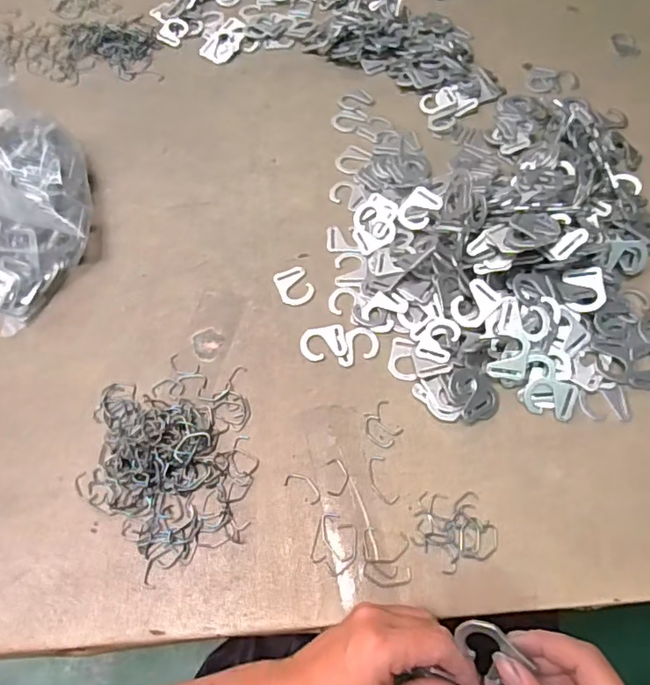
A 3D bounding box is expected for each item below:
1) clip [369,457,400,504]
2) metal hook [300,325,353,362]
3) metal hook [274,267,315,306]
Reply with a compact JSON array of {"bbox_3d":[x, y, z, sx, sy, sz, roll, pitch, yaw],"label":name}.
[{"bbox_3d":[0.048,0.118,0.454,0.019,0.004,0.042,-17,63,-8],"label":"clip"},{"bbox_3d":[0.002,0.000,0.515,0.049,0.007,0.034,-2,61,0],"label":"metal hook"},{"bbox_3d":[-0.031,-0.058,0.549,0.034,0.004,0.043,-22,63,-10],"label":"metal hook"}]

